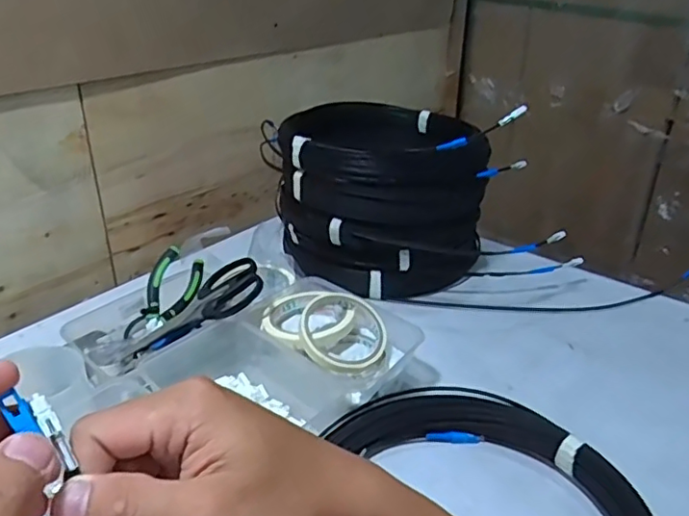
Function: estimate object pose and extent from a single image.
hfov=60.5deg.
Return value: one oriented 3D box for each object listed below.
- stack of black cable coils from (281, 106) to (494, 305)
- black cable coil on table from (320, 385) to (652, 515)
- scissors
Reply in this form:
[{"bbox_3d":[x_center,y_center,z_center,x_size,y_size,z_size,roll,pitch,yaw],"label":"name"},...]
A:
[{"bbox_3d":[0.061,-0.081,0.819,0.263,0.199,0.272,11,29,19],"label":"stack of black cable coils"},{"bbox_3d":[0.080,0.209,0.464,0.283,0.046,0.290,1,27,-1],"label":"black cable coil on table"},{"bbox_3d":[-0.166,0.061,0.635,0.174,0.010,0.067,-34,45,3],"label":"scissors"}]

